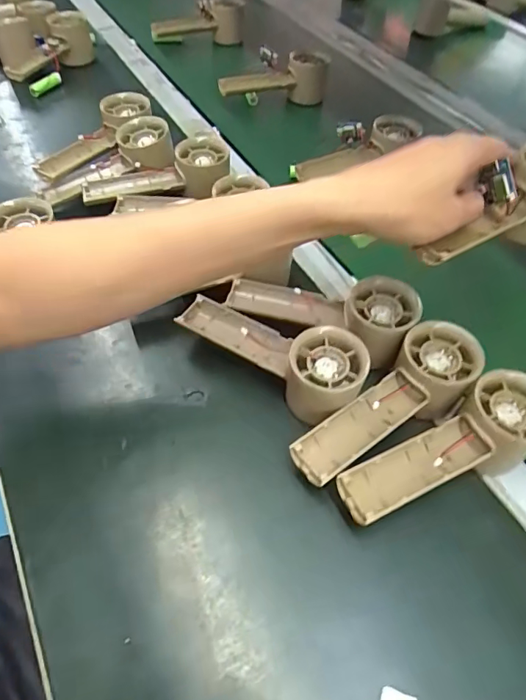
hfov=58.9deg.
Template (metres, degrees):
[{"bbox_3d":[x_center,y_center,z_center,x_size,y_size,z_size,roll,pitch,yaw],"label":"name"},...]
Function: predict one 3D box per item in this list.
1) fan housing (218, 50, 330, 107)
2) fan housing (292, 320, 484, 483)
[{"bbox_3d":[0.014,-0.394,0.678,0.158,0.059,0.066,-12,55,-10],"label":"fan housing"},{"bbox_3d":[0.091,0.039,0.337,0.160,0.034,0.053,-33,59,-14],"label":"fan housing"}]

